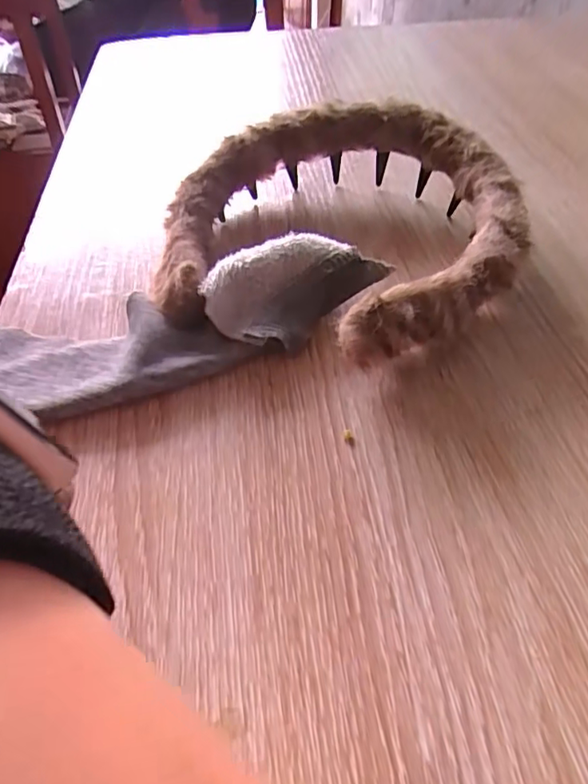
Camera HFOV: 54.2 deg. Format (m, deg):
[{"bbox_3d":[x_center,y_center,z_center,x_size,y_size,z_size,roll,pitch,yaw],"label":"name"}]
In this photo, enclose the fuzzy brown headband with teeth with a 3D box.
[{"bbox_3d":[0.023,-0.072,0.243,0.141,0.039,0.153,-1,46,1],"label":"fuzzy brown headband with teeth"}]

